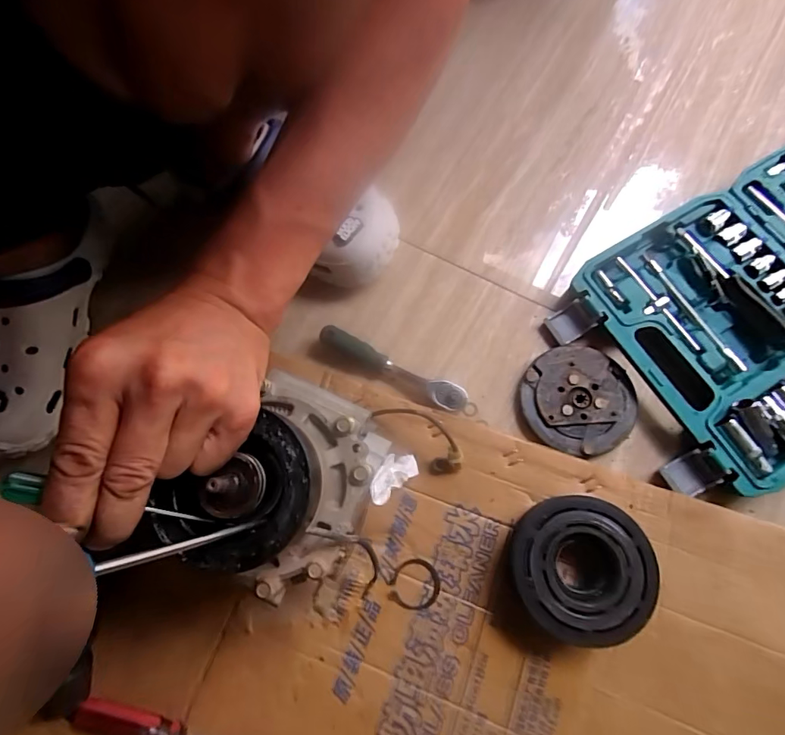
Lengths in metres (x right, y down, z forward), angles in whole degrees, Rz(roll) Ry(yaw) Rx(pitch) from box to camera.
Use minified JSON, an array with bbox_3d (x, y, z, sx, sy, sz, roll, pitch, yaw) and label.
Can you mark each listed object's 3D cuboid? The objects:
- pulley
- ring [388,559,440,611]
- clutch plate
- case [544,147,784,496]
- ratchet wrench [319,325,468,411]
[{"bbox_3d":[0.142,0.154,0.349,0.097,0.036,0.101,-1,70,2],"label":"pulley"},{"bbox_3d":[0.017,0.179,0.371,0.041,0.004,0.037,-3,70,2],"label":"ring"},{"bbox_3d":[0.169,0.029,0.409,0.096,0.012,0.097,-27,71,-7],"label":"clutch plate"},{"bbox_3d":[0.372,-0.073,0.414,0.386,0.034,0.235,-30,71,-8],"label":"case"},{"bbox_3d":[0.000,-0.001,0.428,0.149,0.022,0.024,28,74,12],"label":"ratchet wrench"}]

